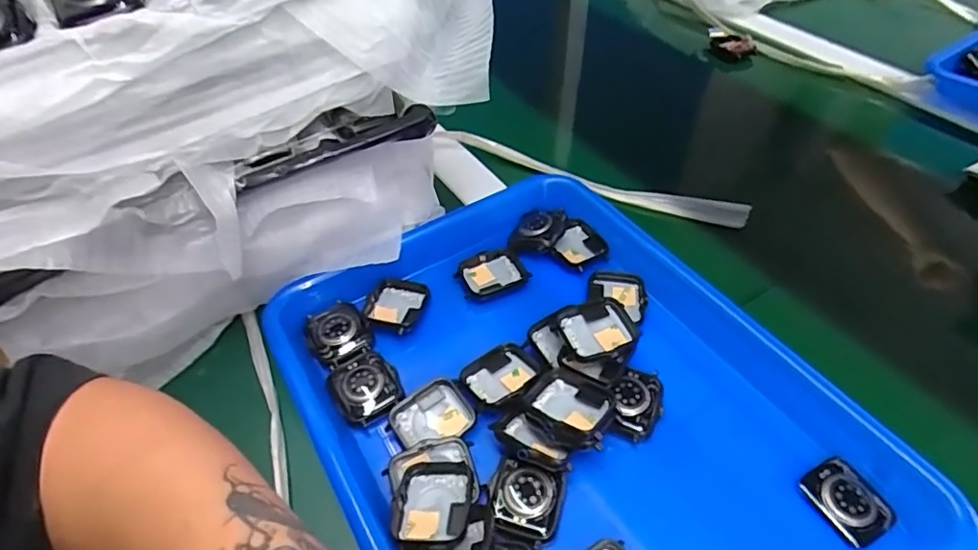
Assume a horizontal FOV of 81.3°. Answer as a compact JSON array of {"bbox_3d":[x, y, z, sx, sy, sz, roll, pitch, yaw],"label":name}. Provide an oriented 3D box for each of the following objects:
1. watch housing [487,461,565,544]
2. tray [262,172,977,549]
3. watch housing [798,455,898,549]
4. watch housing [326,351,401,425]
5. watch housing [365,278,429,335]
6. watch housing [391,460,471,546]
[{"bbox_3d":[0.017,0.115,0.289,0.036,0.007,0.035,9,48,13],"label":"watch housing"},{"bbox_3d":[0.047,0.077,0.327,0.264,0.038,0.330,-27,50,-19],"label":"tray"},{"bbox_3d":[0.181,0.114,0.287,0.029,0.011,0.038,-25,49,-17],"label":"watch housing"},{"bbox_3d":[-0.075,0.067,0.342,0.037,0.005,0.043,-28,51,-20],"label":"watch housing"},{"bbox_3d":[-0.063,0.019,0.382,0.038,0.010,0.041,15,50,18],"label":"watch housing"},{"bbox_3d":[-0.028,0.114,0.286,0.036,0.006,0.041,1,47,6],"label":"watch housing"}]

